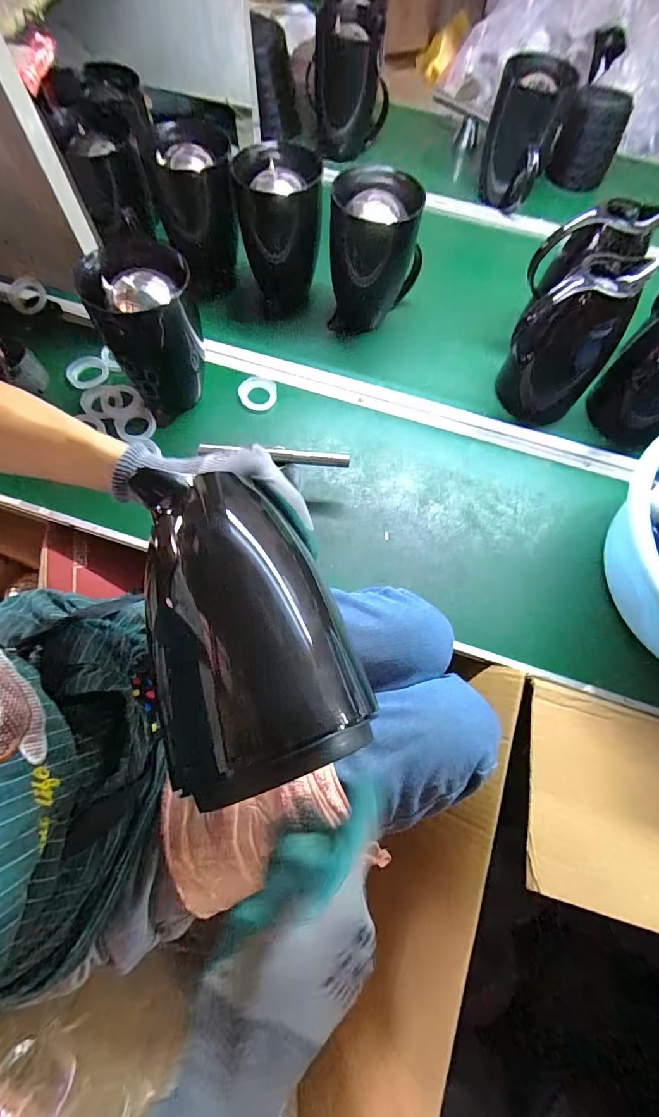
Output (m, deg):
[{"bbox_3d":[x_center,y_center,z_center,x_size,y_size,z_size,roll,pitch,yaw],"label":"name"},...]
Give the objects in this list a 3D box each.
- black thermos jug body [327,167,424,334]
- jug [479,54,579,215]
[{"bbox_3d":[0.070,-0.477,0.650,0.131,0.182,0.125,13,68,3],"label":"black thermos jug body"},{"bbox_3d":[0.356,-0.785,0.783,0.124,0.180,0.142,18,68,5],"label":"jug"}]

